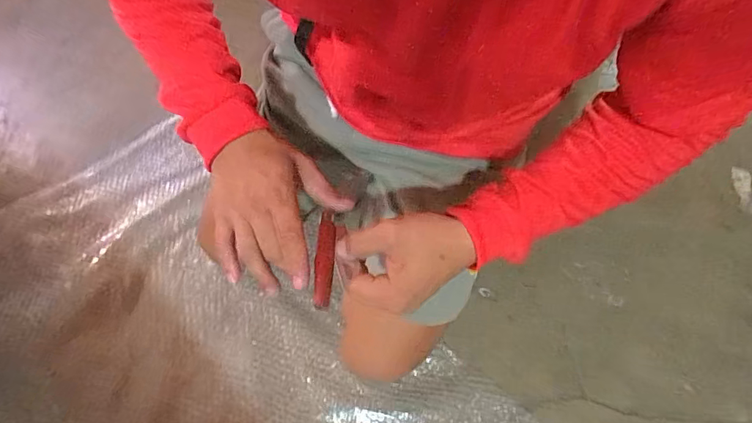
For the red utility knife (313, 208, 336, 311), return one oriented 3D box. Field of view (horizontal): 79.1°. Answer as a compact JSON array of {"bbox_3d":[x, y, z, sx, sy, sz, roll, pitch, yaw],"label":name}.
[{"bbox_3d":[-0.044,0.040,0.394,0.016,0.007,0.093,0,57,1],"label":"red utility knife"}]

